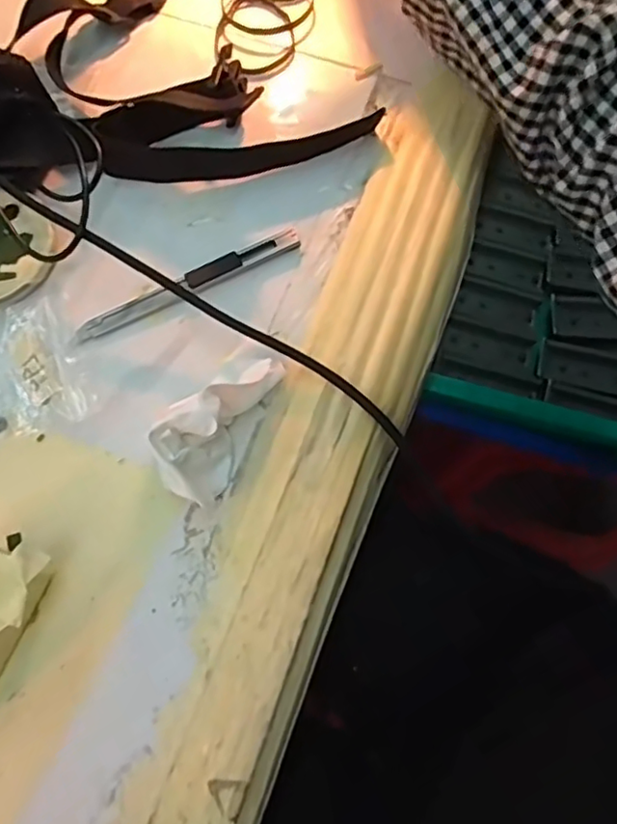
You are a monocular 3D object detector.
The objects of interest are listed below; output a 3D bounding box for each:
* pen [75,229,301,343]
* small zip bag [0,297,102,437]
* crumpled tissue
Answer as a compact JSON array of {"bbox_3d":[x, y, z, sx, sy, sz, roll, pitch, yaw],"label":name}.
[{"bbox_3d":[-0.066,-0.072,0.346,0.132,0.009,0.013,-25,74,-7],"label":"pen"},{"bbox_3d":[-0.163,-0.020,0.326,0.084,0.011,0.073,-18,73,-5],"label":"small zip bag"},{"bbox_3d":[-0.046,0.002,0.303,0.033,0.040,0.082,23,74,7],"label":"crumpled tissue"}]

